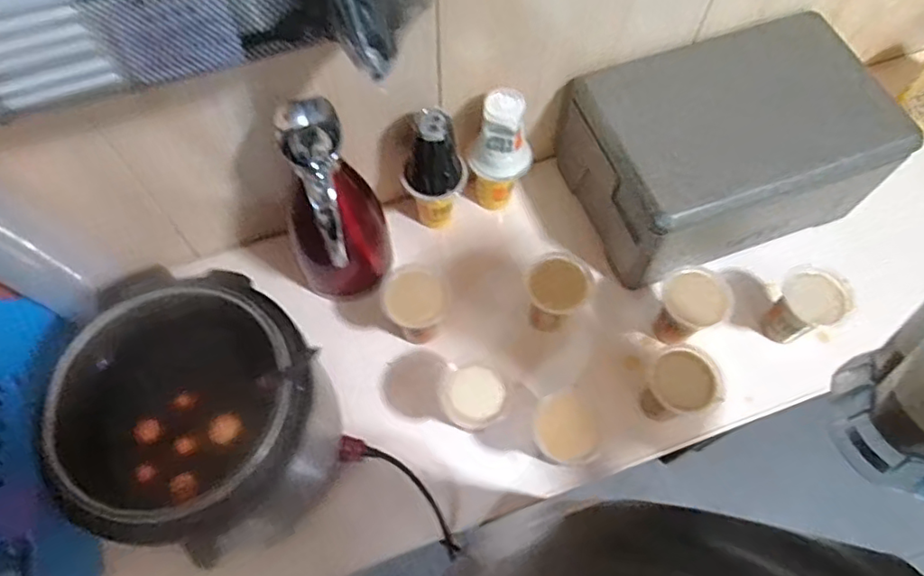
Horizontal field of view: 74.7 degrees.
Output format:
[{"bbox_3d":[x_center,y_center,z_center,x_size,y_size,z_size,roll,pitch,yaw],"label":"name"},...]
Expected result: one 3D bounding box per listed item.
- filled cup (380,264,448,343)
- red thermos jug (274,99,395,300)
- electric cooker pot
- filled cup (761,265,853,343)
[{"bbox_3d":[-0.063,0.023,0.821,0.082,0.078,0.076,0,64,-1],"label":"filled cup"},{"bbox_3d":[-0.165,-0.097,0.779,0.110,0.264,0.125,27,67,12],"label":"red thermos jug"},{"bbox_3d":[-0.280,0.155,0.684,0.245,0.223,0.251,31,68,13],"label":"electric cooker pot"},{"bbox_3d":[0.467,0.026,0.835,0.083,0.119,0.079,0,64,-1],"label":"filled cup"}]

